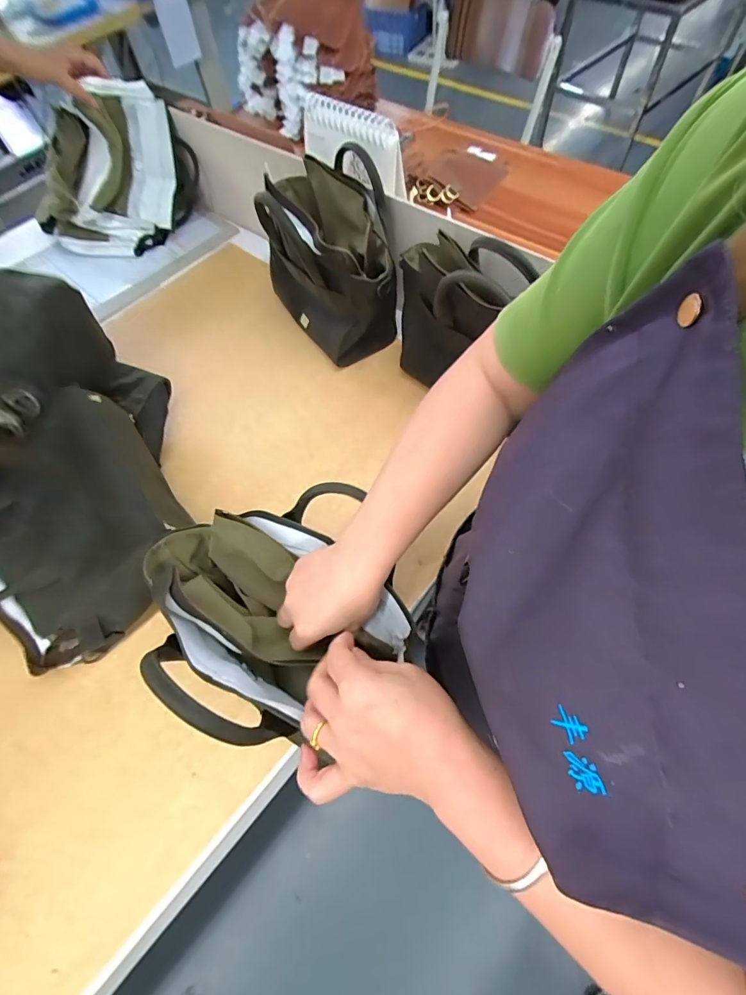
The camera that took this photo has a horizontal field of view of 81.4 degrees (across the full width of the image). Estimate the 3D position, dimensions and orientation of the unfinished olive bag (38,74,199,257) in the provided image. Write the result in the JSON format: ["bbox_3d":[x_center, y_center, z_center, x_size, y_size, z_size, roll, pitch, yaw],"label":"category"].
[{"bbox_3d":[-0.526,-0.638,0.856,0.295,0.218,0.219,-32,65,-12],"label":"unfinished olive bag"}]

